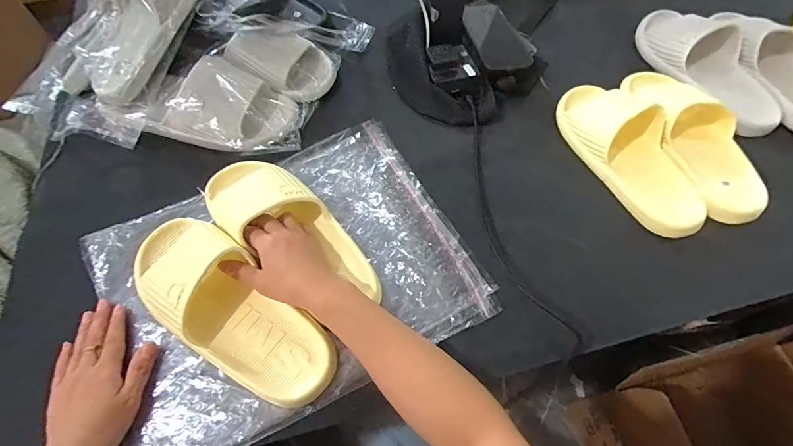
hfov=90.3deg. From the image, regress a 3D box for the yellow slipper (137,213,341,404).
[{"bbox_3d":[-0.180,0.084,0.411,0.265,0.072,0.099,36,67,14],"label":"yellow slipper"}]

